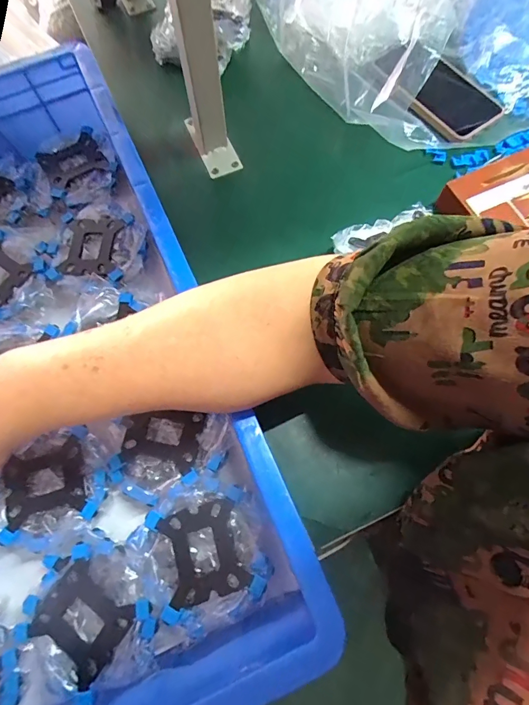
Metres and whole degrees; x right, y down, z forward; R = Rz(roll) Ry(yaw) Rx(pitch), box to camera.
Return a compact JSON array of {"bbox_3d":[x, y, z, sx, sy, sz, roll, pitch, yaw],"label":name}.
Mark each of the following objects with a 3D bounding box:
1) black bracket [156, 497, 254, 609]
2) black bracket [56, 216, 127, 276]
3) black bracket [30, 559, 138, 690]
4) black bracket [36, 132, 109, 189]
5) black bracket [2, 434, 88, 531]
[{"bbox_3d":[-0.052,0.170,0.328,0.065,0.005,0.073,-17,74,-6],"label":"black bracket"},{"bbox_3d":[-0.196,-0.124,0.437,0.062,0.006,0.076,6,73,1],"label":"black bracket"},{"bbox_3d":[-0.151,0.221,0.318,0.073,0.006,0.064,31,81,14],"label":"black bracket"},{"bbox_3d":[-0.238,-0.239,0.475,0.070,0.006,0.071,-34,76,-10],"label":"black bracket"},{"bbox_3d":[-0.205,0.121,0.356,0.071,0.005,0.064,-15,74,-5],"label":"black bracket"}]

